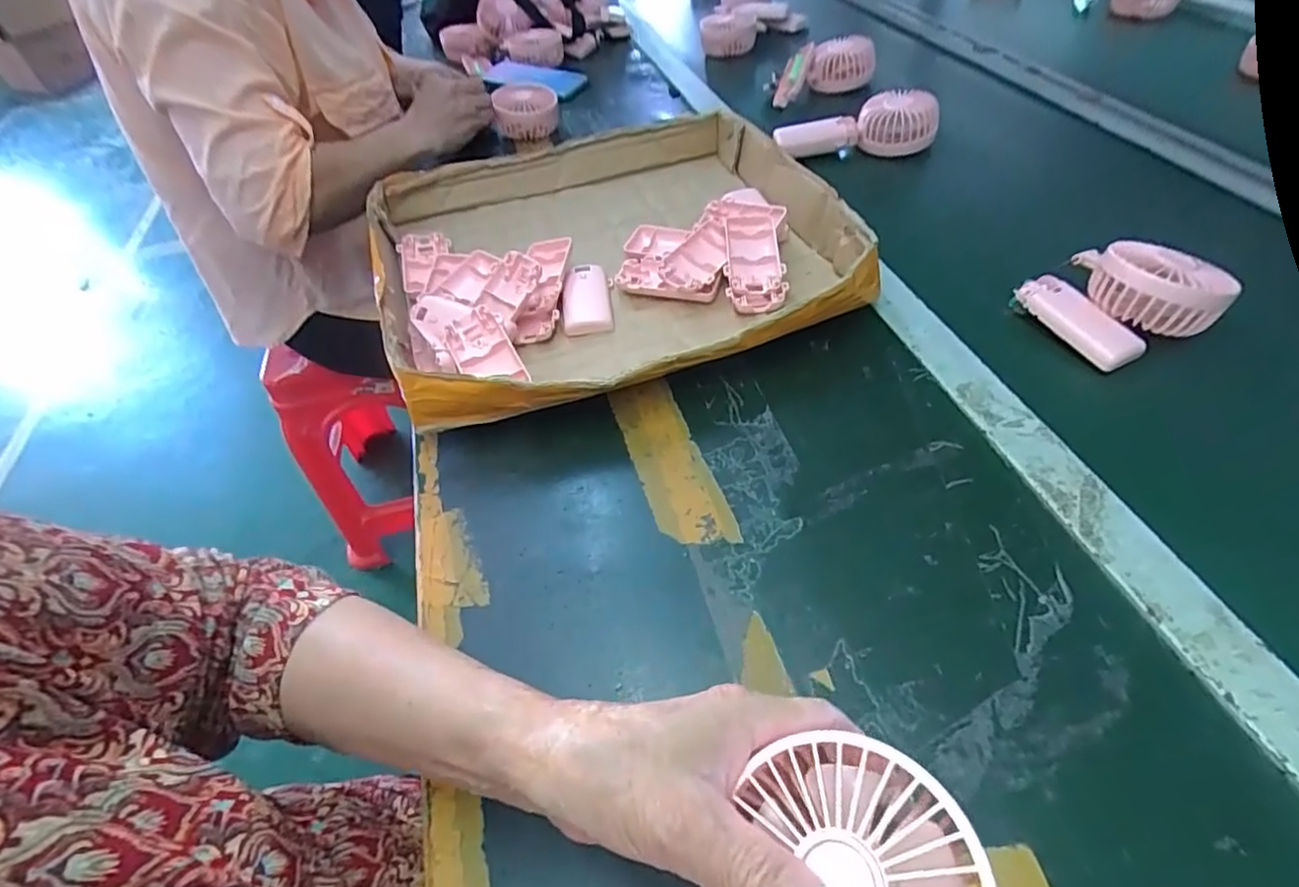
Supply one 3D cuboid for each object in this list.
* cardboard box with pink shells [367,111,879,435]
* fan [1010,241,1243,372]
[{"bbox_3d":[-0.038,-0.184,0.575,0.397,0.065,0.391,-20,50,-11],"label":"cardboard box with pink shells"},{"bbox_3d":[0.363,-0.115,0.472,0.103,0.047,0.097,-20,50,-11],"label":"fan"}]

